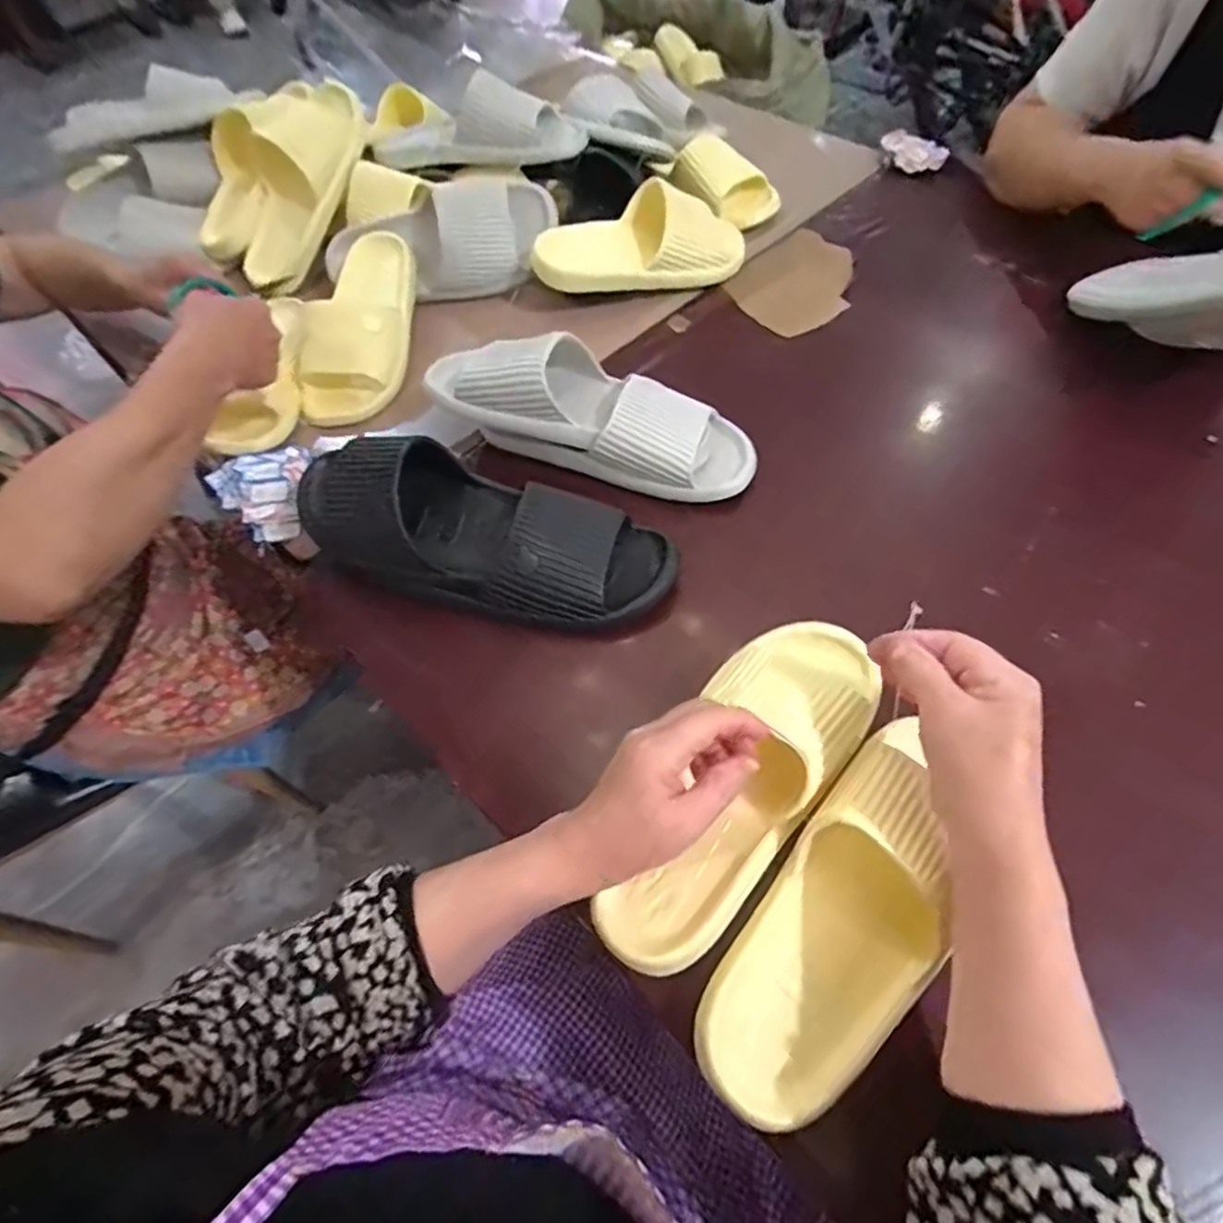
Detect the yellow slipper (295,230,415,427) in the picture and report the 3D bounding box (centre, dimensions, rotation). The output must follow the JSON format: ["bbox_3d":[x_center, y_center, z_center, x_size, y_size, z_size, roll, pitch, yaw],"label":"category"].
[{"bbox_3d":[-0.275,-0.317,0.713,0.106,0.047,0.243,7,73,9],"label":"yellow slipper"}]

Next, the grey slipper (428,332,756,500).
[{"bbox_3d":[-0.017,-0.189,0.611,0.313,0.097,0.104,19,60,1],"label":"grey slipper"}]

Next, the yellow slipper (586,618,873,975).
[{"bbox_3d":[0.083,0.108,0.419,0.103,0.058,0.254,30,75,21],"label":"yellow slipper"}]

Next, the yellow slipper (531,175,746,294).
[{"bbox_3d":[0.036,-0.426,0.757,0.252,0.087,0.101,-7,58,0],"label":"yellow slipper"}]

